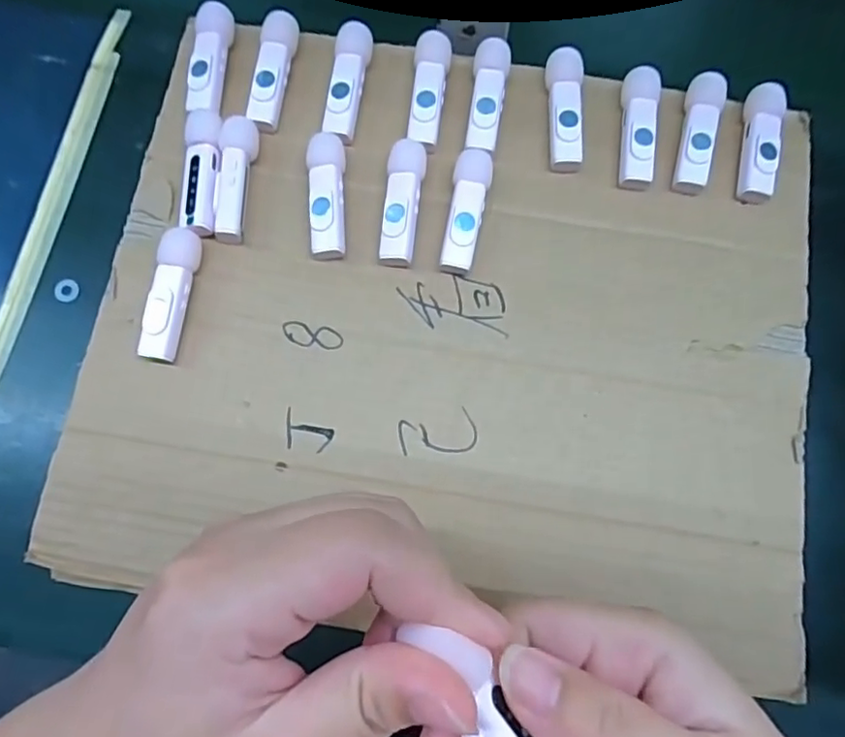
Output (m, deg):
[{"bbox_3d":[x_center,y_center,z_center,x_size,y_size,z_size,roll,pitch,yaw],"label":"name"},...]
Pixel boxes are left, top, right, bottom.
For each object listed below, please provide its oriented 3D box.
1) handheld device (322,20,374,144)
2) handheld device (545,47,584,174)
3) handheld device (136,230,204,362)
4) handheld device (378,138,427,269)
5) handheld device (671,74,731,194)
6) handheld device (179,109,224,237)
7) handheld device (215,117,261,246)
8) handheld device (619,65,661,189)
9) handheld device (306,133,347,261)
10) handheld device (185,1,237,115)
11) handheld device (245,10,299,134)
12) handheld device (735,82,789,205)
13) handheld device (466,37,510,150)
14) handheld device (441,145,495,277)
[{"bbox_3d":[-0.039,-0.149,0.316,0.018,0.016,0.063,7,76,2],"label":"handheld device"},{"bbox_3d":[0.074,-0.134,0.316,0.018,0.017,0.064,2,76,1],"label":"handheld device"},{"bbox_3d":[-0.121,-0.035,0.292,0.016,0.017,0.064,7,76,2],"label":"handheld device"},{"bbox_3d":[-0.010,-0.084,0.305,0.018,0.016,0.063,6,76,2],"label":"handheld device"},{"bbox_3d":[0.144,-0.124,0.316,0.018,0.016,0.065,14,77,4],"label":"handheld device"},{"bbox_3d":[-0.110,-0.098,0.306,0.018,0.015,0.064,-1,76,0],"label":"handheld device"},{"bbox_3d":[-0.095,-0.096,0.306,0.016,0.018,0.063,4,76,1],"label":"handheld device"},{"bbox_3d":[0.112,-0.124,0.313,0.017,0.016,0.063,5,76,2],"label":"handheld device"},{"bbox_3d":[-0.047,-0.086,0.305,0.018,0.017,0.062,-3,76,0],"label":"handheld device"},{"bbox_3d":[-0.112,-0.160,0.316,0.017,0.016,0.060,7,76,2],"label":"handheld device"},{"bbox_3d":[-0.079,-0.155,0.317,0.015,0.019,0.060,9,77,3],"label":"handheld device"},{"bbox_3d":[0.175,-0.118,0.314,0.016,0.018,0.063,12,77,3],"label":"handheld device"},{"bbox_3d":[0.034,-0.140,0.315,0.018,0.020,0.058,5,76,2],"label":"handheld device"},{"bbox_3d":[0.022,-0.078,0.303,0.018,0.017,0.062,10,77,3],"label":"handheld device"}]

